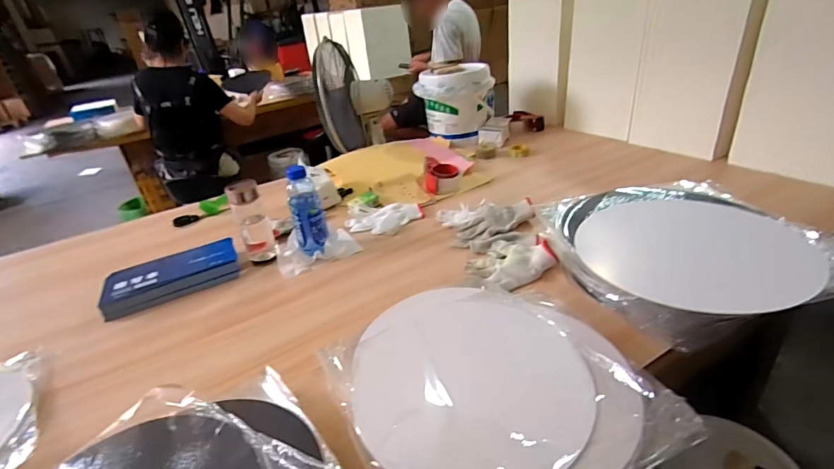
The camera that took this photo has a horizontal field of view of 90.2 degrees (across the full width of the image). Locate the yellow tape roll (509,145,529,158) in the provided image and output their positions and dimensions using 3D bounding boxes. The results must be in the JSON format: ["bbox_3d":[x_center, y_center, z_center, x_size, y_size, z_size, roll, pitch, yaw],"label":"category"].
[{"bbox_3d":[0.342,-0.278,1.385,0.061,0.024,0.067,5,31,21],"label":"yellow tape roll"}]

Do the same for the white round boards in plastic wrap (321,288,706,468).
[{"bbox_3d":[0.090,0.184,0.560,0.359,0.027,0.388,-6,29,3],"label":"white round boards in plastic wrap"}]

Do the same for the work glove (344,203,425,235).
[{"bbox_3d":[-0.087,-0.042,1.060,0.195,0.019,0.135,-1,30,11],"label":"work glove"}]

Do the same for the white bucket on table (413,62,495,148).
[{"bbox_3d":[0.144,-0.484,1.549,0.279,0.245,0.225,-1,30,11],"label":"white bucket on table"}]

